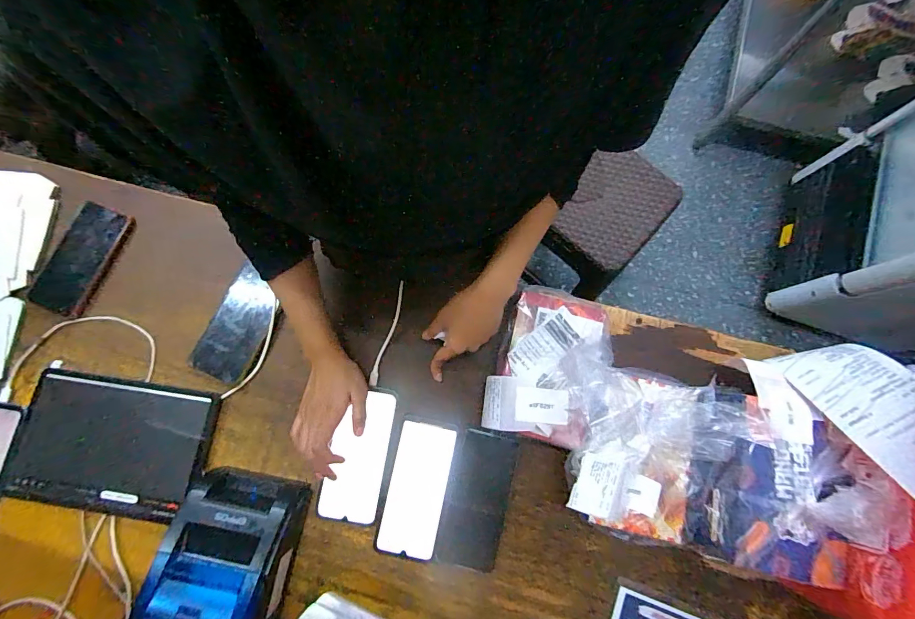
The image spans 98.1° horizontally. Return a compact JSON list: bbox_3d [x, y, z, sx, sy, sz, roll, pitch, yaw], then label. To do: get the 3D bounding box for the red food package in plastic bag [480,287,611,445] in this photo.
[{"bbox_3d":[0.117,0.068,0.486,0.132,0.037,0.186,19,79,3],"label":"red food package in plastic bag"}]

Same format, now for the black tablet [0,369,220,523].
[{"bbox_3d":[-0.454,0.176,0.514,0.250,0.017,0.168,7,79,1],"label":"black tablet"}]

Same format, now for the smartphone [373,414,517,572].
[{"bbox_3d":[-0.015,0.235,0.512,0.156,0.008,0.164,12,79,2],"label":"smartphone"}]

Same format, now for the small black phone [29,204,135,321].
[{"bbox_3d":[-0.545,-0.075,0.570,0.091,0.013,0.160,21,80,4],"label":"small black phone"}]

